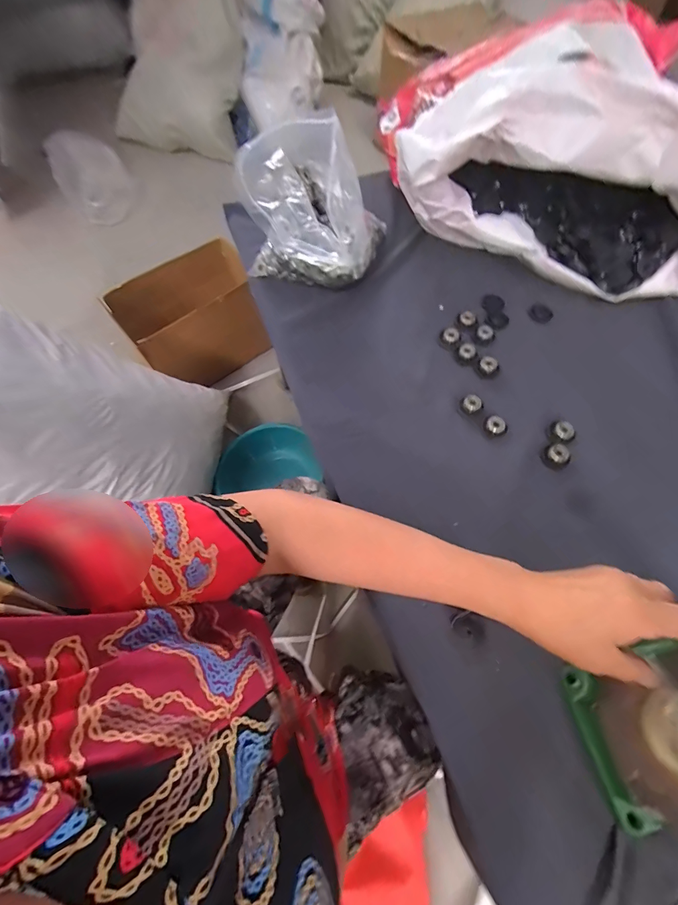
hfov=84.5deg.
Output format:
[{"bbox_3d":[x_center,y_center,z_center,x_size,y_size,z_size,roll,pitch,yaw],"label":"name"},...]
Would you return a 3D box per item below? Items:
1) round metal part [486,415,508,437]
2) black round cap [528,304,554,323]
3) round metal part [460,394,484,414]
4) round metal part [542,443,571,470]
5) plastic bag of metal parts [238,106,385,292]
[{"bbox_3d":[0.196,-0.033,0.463,0.024,0.010,0.023,0,64,0],"label":"round metal part"},{"bbox_3d":[0.298,-0.206,0.551,0.034,0.004,0.039,41,71,18],"label":"black round cap"},{"bbox_3d":[0.170,-0.062,0.476,0.024,0.011,0.022,0,64,0],"label":"round metal part"},{"bbox_3d":[0.260,0.004,0.445,0.023,0.017,0.030,-39,70,-17],"label":"round metal part"},{"bbox_3d":[-0.023,-0.357,0.531,0.193,0.152,0.198,28,67,13],"label":"plastic bag of metal parts"}]

